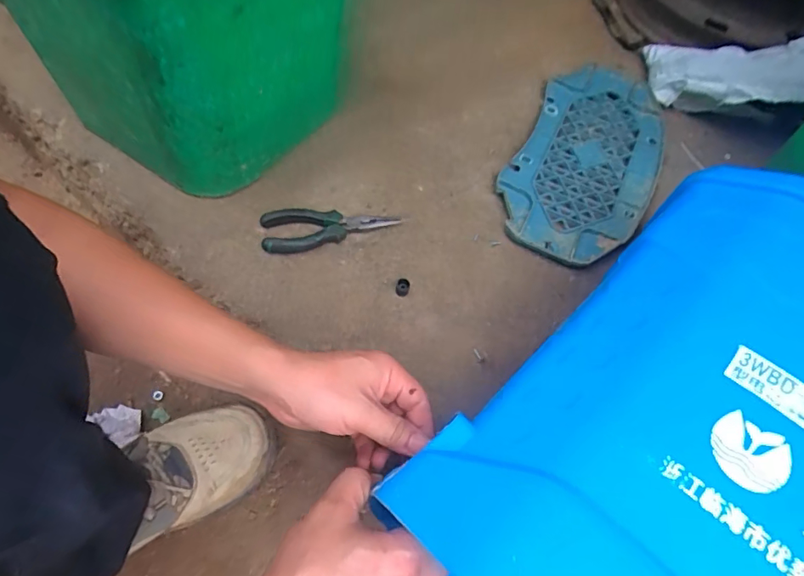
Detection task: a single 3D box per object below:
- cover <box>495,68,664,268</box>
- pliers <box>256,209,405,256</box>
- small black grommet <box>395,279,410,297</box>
[{"bbox_3d":[0.249,-0.176,0.638,0.175,0.017,0.352,26,58,9],"label":"cover"},{"bbox_3d":[-0.082,-0.071,0.549,0.152,0.021,0.052,-7,59,-12],"label":"pliers"},{"bbox_3d":[0.000,0.000,0.526,0.015,0.014,0.018,11,57,-1],"label":"small black grommet"}]

